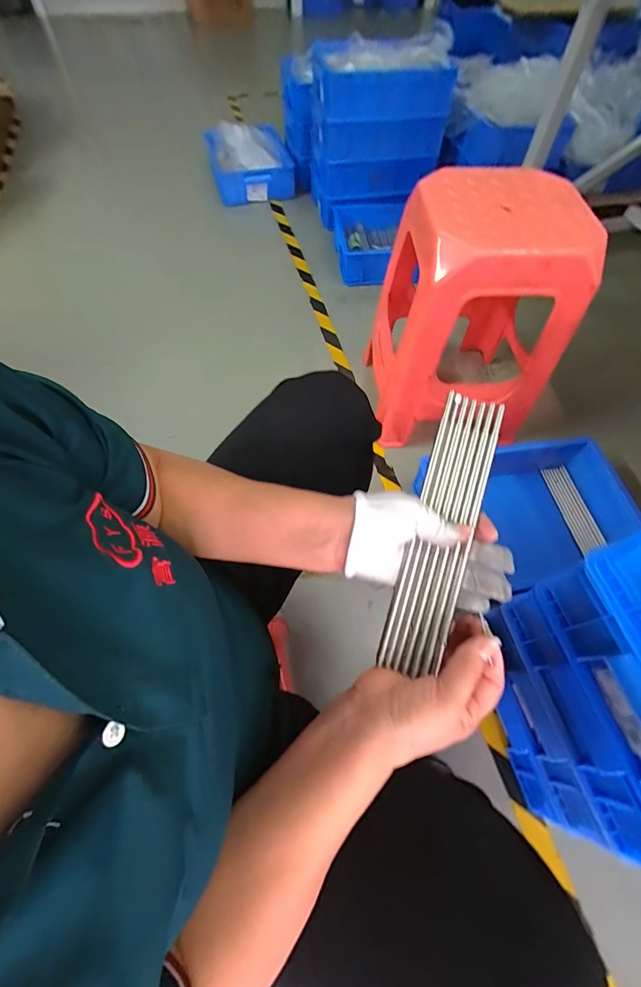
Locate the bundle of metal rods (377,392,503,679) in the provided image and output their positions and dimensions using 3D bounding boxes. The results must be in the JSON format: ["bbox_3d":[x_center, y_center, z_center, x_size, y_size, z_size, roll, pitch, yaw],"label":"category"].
[{"bbox_3d":[0.108,0.032,0.334,0.051,0.013,0.247,16,83,8],"label":"bundle of metal rods"}]

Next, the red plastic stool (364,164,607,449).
[{"bbox_3d":[0.322,-0.391,0.856,0.338,0.469,0.348,3,61,1],"label":"red plastic stool"}]

